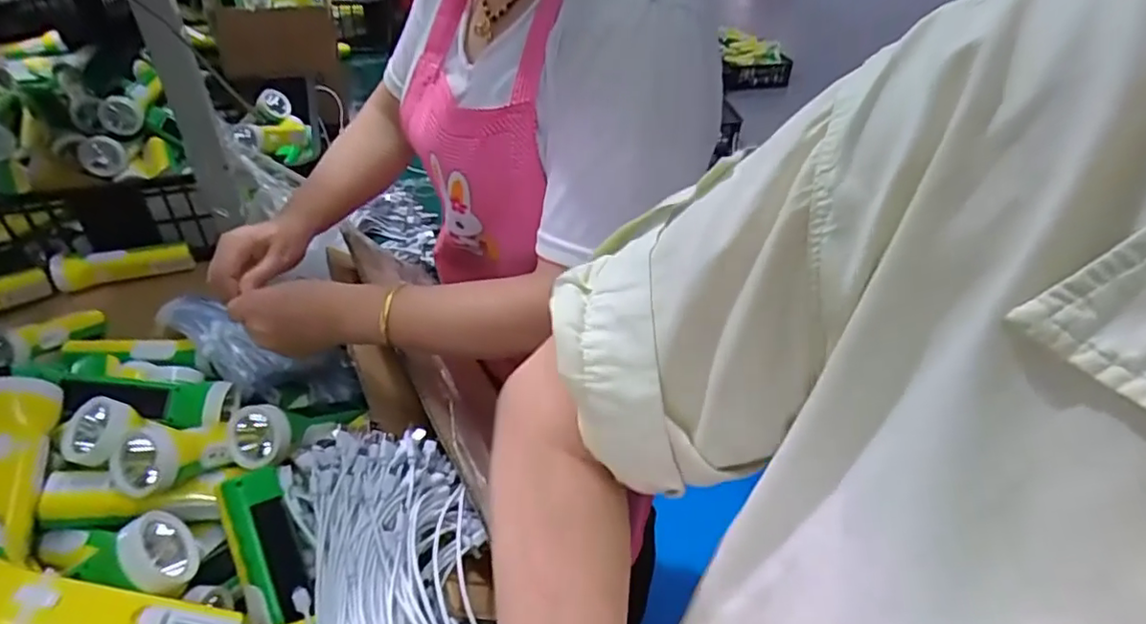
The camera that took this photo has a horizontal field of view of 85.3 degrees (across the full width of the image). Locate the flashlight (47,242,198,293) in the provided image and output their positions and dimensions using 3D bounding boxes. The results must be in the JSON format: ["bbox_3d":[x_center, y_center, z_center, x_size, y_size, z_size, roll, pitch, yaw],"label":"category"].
[{"bbox_3d":[-0.624,-0.070,0.868,0.166,0.039,0.046,-11,41,-15],"label":"flashlight"}]

